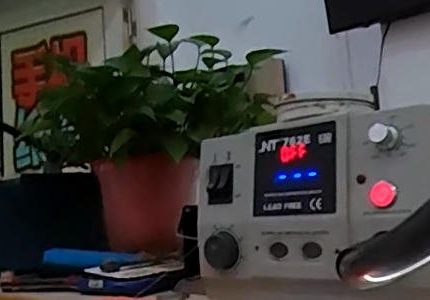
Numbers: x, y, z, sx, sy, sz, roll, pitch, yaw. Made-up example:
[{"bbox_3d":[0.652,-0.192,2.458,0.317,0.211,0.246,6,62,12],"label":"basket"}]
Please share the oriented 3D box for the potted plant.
[{"bbox_3d":[-0.083,-0.011,0.785,0.321,0.264,0.194,-3,-6,-3],"label":"potted plant"}]

